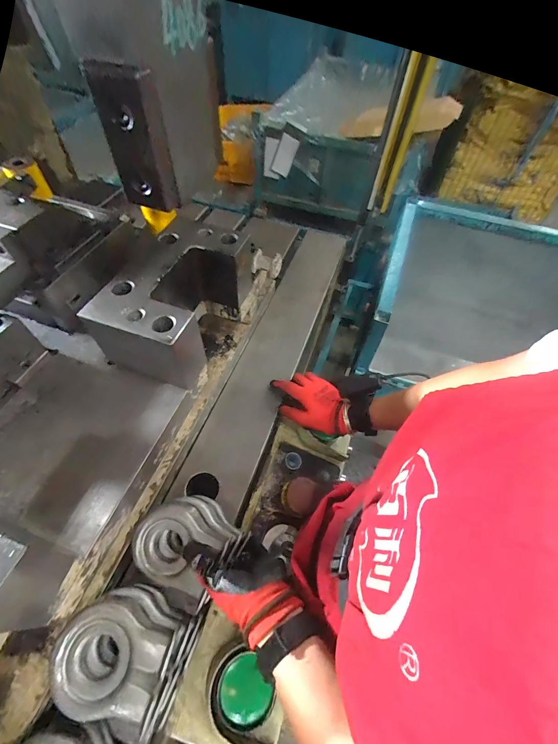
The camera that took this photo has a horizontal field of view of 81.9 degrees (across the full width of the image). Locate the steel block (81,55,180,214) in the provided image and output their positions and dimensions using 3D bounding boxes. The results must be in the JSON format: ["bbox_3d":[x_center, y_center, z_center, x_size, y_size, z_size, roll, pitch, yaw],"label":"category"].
[{"bbox_3d":[-0.117,-0.190,0.265,0.044,0.099,0.024,20,57,11],"label":"steel block"}]

